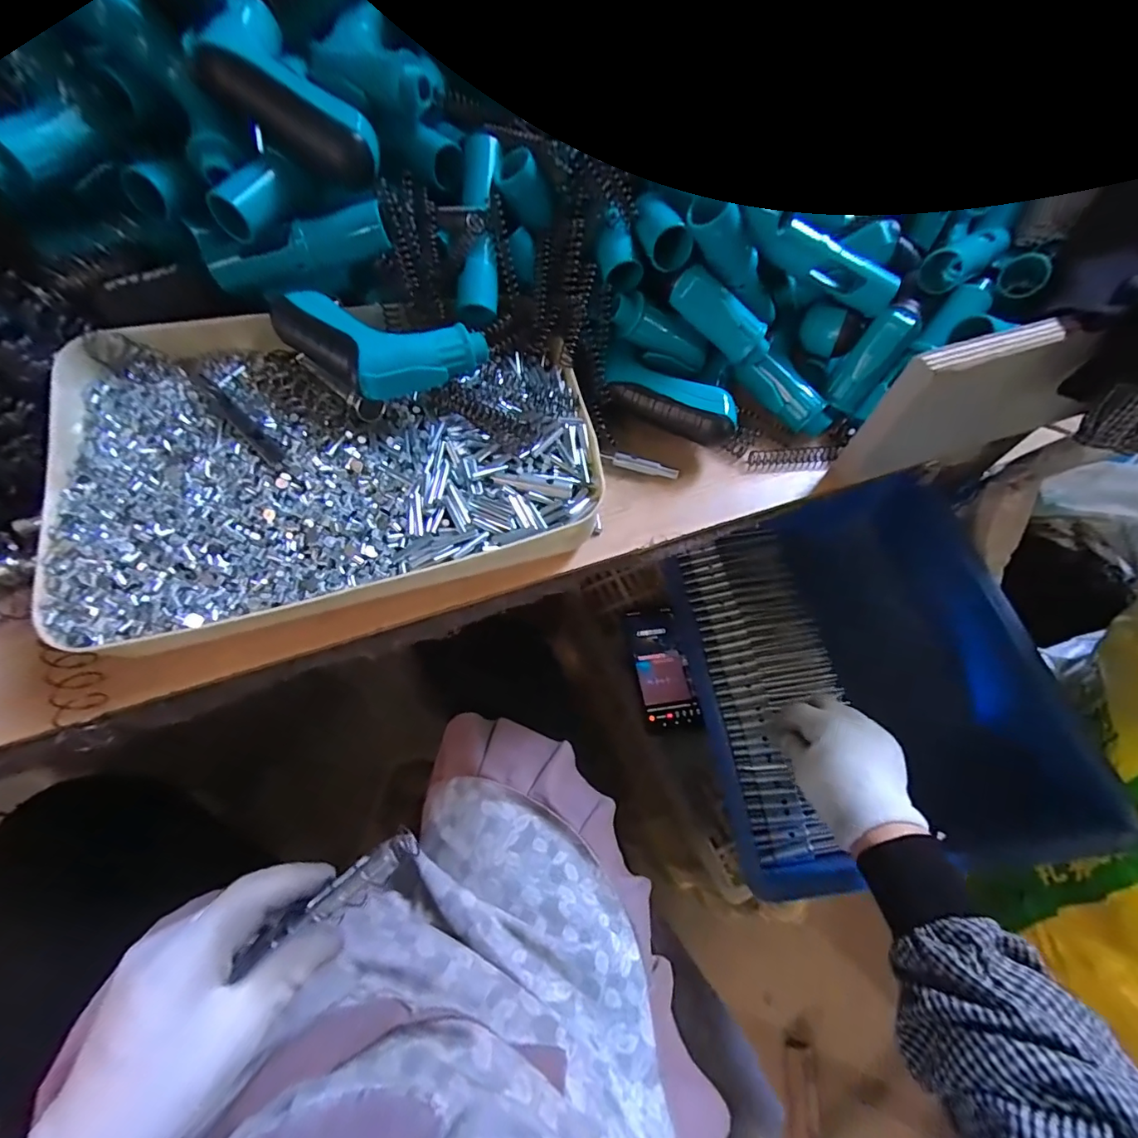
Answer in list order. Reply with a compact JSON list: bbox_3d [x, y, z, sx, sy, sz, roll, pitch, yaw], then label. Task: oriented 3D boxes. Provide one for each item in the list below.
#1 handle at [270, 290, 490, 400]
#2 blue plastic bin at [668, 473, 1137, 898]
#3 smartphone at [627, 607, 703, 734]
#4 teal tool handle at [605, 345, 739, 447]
[{"bbox_3d":[-0.128,-0.157,0.327,0.123,0.029,0.082,36,67,16],"label":"handle"},{"bbox_3d":[0.277,0.104,0.526,0.285,0.171,0.383,-6,62,-5],"label":"blue plastic bin"},{"bbox_3d":[0.119,0.125,0.627,0.067,0.015,0.155,-2,64,-10],"label":"smartphone"},{"bbox_3d":[0.074,-0.128,0.371,0.106,0.022,0.045,26,64,12],"label":"teal tool handle"}]

